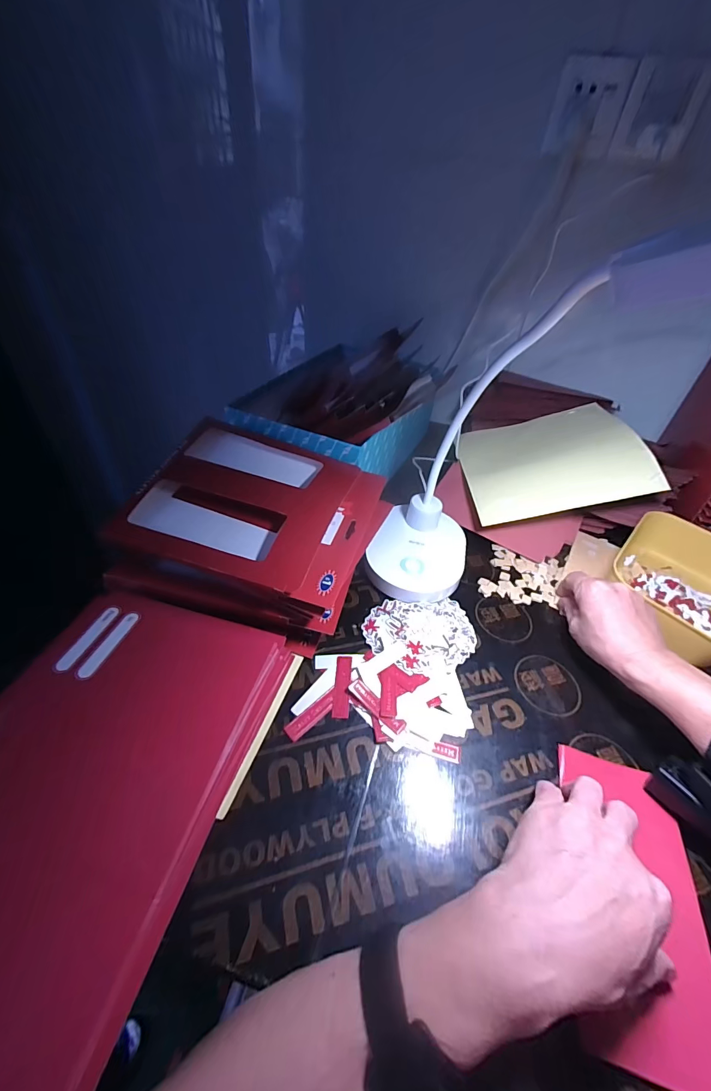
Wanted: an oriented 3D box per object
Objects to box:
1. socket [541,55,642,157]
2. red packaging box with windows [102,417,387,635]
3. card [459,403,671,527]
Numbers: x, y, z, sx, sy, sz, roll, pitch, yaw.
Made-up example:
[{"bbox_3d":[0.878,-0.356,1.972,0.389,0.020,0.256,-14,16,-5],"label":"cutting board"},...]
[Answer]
[{"bbox_3d":[0.295,-0.554,0.501,0.082,0.082,0.009,15,44,9],"label":"socket"},{"bbox_3d":[-0.100,-0.034,0.430,0.223,0.060,0.214,15,50,7],"label":"red packaging box with windows"},{"bbox_3d":[0.266,-0.121,0.556,0.217,0.022,0.189,-13,53,12],"label":"card"}]

